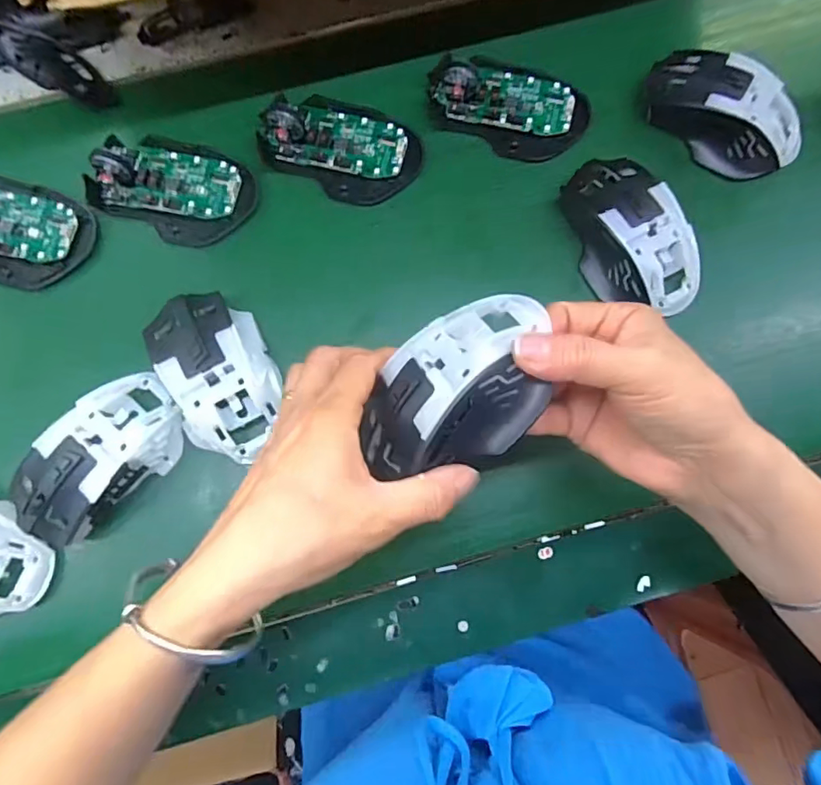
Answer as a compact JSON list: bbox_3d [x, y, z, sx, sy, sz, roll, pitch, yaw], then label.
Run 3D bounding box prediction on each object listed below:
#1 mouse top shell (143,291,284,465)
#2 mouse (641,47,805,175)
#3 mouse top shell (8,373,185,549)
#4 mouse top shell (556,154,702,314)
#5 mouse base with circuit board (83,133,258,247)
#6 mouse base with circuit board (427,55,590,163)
[{"bbox_3d":[-0.119,-0.013,0.335,0.062,0.037,0.112,-29,82,-7],"label":"mouse top shell"},{"bbox_3d":[0.223,-0.200,0.374,0.113,0.034,0.058,39,81,4],"label":"mouse"},{"bbox_3d":[-0.193,0.039,0.325,0.060,0.033,0.109,43,81,5],"label":"mouse top shell"},{"bbox_3d":[0.146,-0.105,0.353,0.065,0.032,0.113,-25,82,-7],"label":"mouse top shell"},{"bbox_3d":[-0.168,-0.146,0.368,0.111,0.023,0.070,16,80,0],"label":"mouse base with circuit board"},{"bbox_3d":[0.071,-0.213,0.382,0.115,0.020,0.071,24,80,2],"label":"mouse base with circuit board"}]

